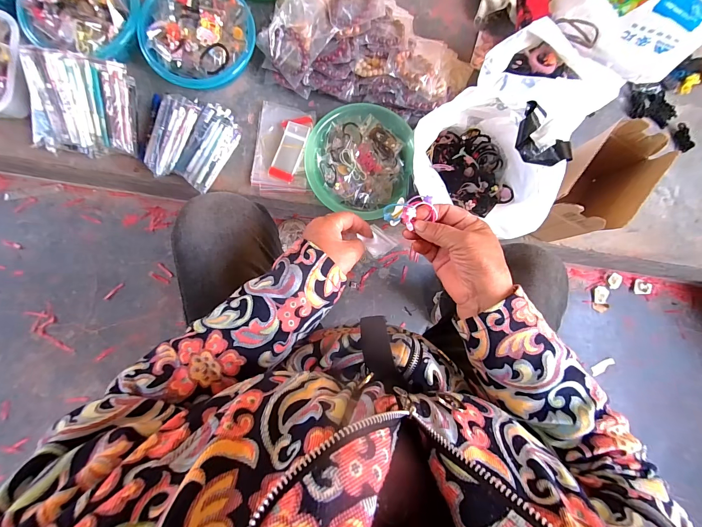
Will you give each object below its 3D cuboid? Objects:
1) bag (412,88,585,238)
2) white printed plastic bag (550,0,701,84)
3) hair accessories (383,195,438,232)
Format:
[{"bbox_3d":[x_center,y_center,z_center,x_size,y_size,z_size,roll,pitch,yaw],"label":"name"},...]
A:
[{"bbox_3d":[0.242,-0.192,0.589,0.256,0.189,0.237,31,80,-3],"label":"bag"},{"bbox_3d":[0.627,-0.564,0.676,0.316,0.127,0.285,-44,90,-10],"label":"white printed plastic bag"},{"bbox_3d":[0.064,-0.057,0.342,0.044,0.037,0.036,-27,87,-10],"label":"hair accessories"}]

